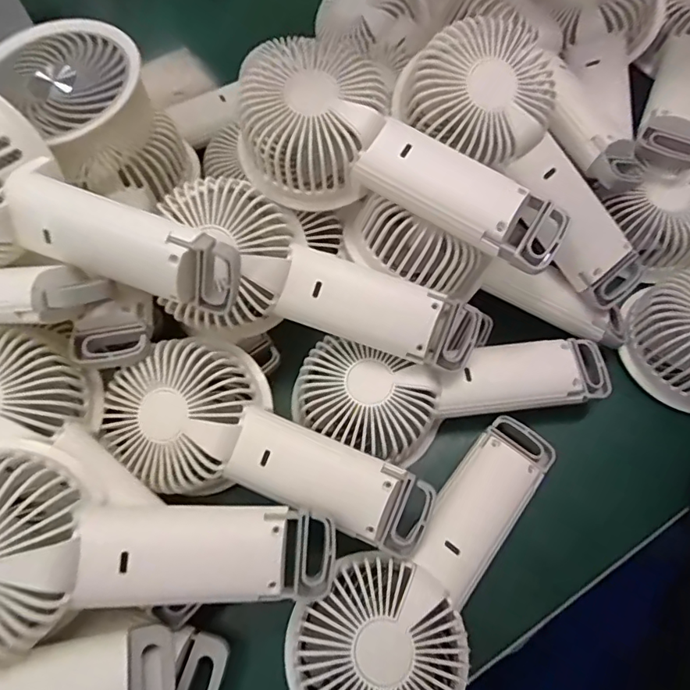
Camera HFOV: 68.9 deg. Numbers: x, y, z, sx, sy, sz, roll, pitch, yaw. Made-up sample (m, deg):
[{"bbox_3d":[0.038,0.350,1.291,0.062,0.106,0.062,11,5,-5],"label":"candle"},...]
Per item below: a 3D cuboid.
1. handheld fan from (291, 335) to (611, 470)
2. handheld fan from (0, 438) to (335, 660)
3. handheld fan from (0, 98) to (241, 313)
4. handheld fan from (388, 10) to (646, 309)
[{"bbox_3d":[0.063,0.029,0.289,0.180,0.034,0.074,-2,66,-1],"label":"handheld fan"},{"bbox_3d":[-0.094,0.086,0.213,0.176,0.028,0.081,9,65,-16],"label":"handheld fan"},{"bbox_3d":[-0.131,-0.060,0.234,0.167,0.038,0.064,23,67,-6],"label":"handheld fan"},{"bbox_3d":[0.111,-0.102,0.285,0.178,0.035,0.074,45,71,-11],"label":"handheld fan"}]

